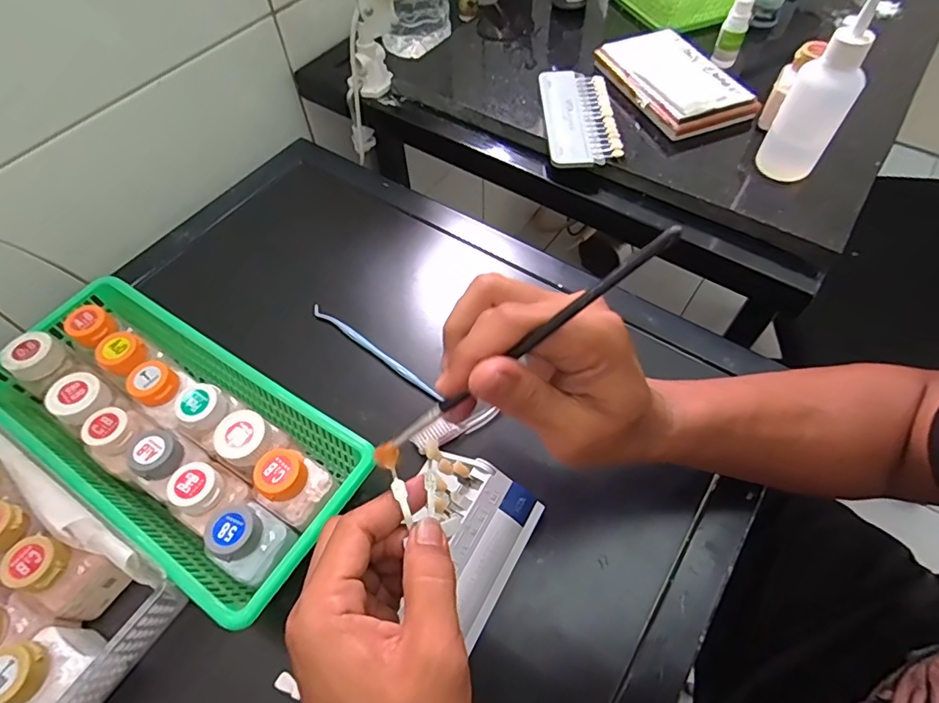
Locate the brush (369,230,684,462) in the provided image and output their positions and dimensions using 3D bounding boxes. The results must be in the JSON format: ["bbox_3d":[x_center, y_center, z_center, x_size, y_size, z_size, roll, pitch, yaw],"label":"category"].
[{"bbox_3d":[0.017,0.005,0.237,0.182,0.010,0.011,-39,55,26],"label":"brush"}]

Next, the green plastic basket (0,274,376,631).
[{"bbox_3d":[-0.217,0.054,0.375,0.288,0.067,0.128,29,62,18],"label":"green plastic basket"}]

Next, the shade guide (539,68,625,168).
[{"bbox_3d":[0.107,-0.232,0.511,0.065,0.017,0.143,-1,57,1],"label":"shade guide"}]

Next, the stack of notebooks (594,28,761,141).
[{"bbox_3d":[0.208,-0.275,0.519,0.092,0.024,0.146,-20,59,-11],"label":"stack of notebooks"}]

